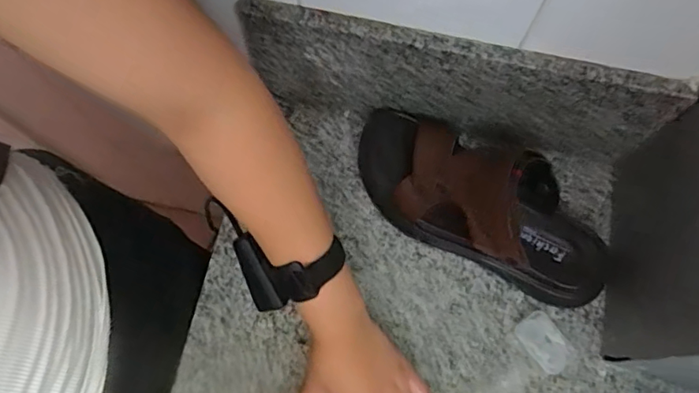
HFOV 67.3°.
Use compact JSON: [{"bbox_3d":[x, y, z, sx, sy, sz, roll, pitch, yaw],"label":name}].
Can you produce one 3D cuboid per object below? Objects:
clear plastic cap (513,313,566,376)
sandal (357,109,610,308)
[{"bbox_3d":[0.195,0.149,0.529,0.036,0.016,0.058,-26,73,-9],"label":"clear plastic cap"},{"bbox_3d":[0.131,0.009,0.530,0.290,0.102,0.094,26,72,8],"label":"sandal"}]

